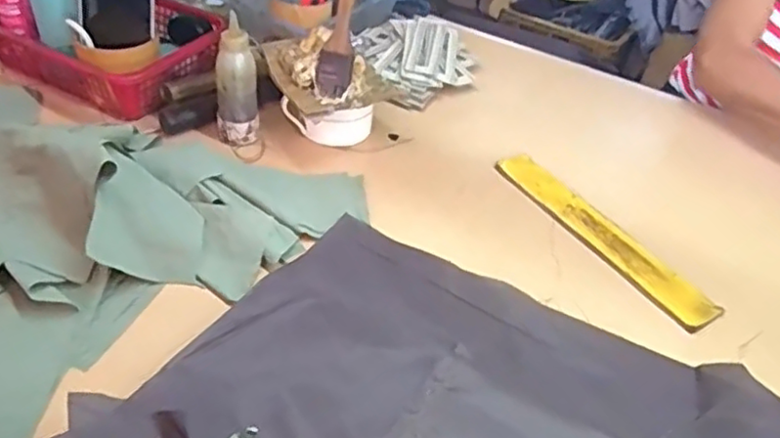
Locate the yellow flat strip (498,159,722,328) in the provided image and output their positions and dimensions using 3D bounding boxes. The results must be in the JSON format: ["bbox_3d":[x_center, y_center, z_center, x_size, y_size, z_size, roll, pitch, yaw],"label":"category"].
[{"bbox_3d":[0.216,0.013,0.673,0.050,0.004,0.273,-20,47,-28],"label":"yellow flat strip"}]

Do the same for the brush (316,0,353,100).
[{"bbox_3d":[-0.051,-0.212,0.678,0.036,0.170,0.017,11,8,6],"label":"brush"}]

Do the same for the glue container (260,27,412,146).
[{"bbox_3d":[-0.065,-0.146,0.733,0.117,0.109,0.123,-18,46,-26],"label":"glue container"}]

